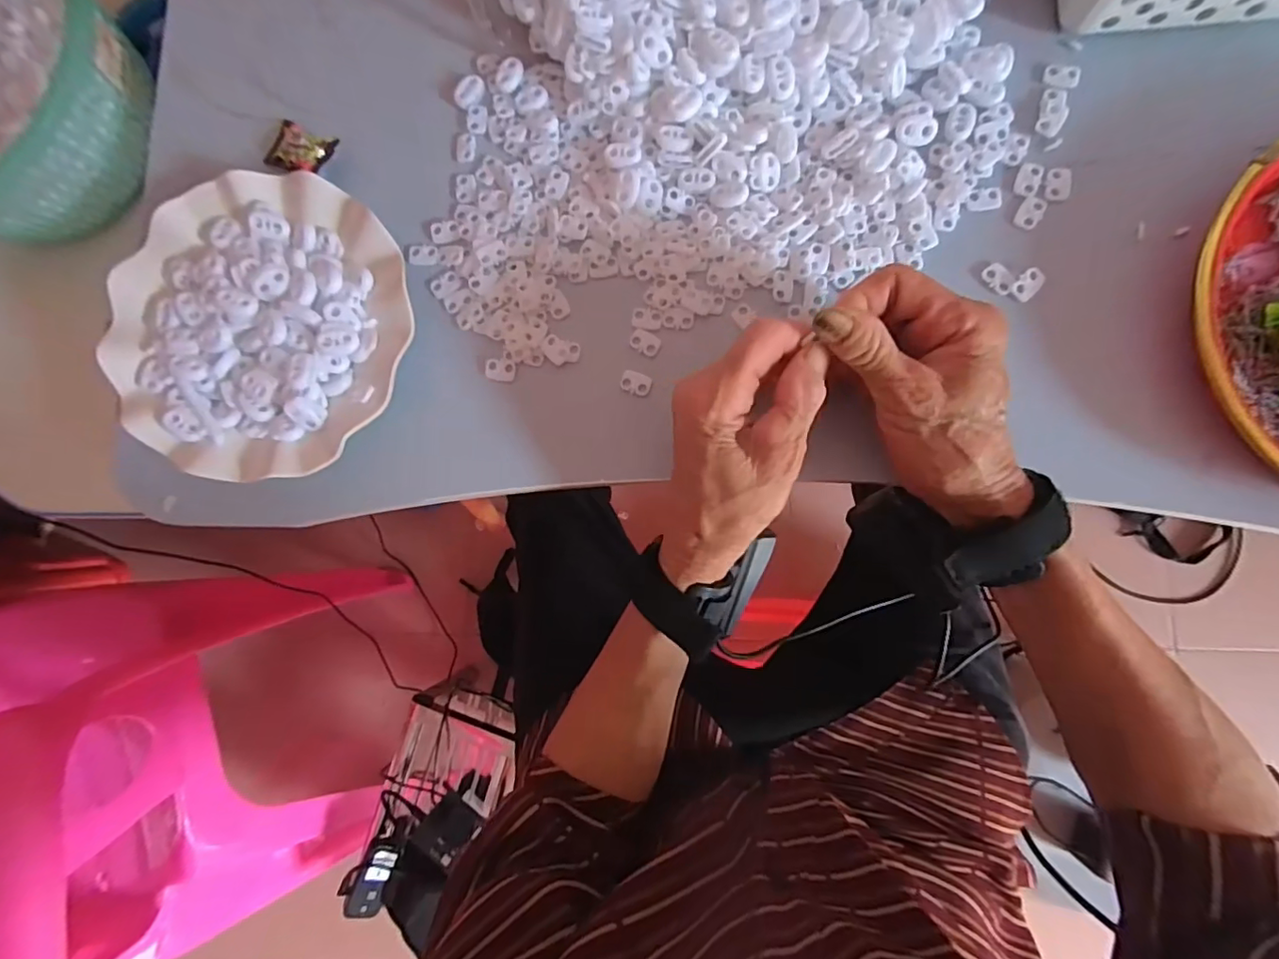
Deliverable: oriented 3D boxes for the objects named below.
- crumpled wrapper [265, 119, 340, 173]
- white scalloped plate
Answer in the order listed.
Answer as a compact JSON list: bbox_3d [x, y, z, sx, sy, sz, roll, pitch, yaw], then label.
[{"bbox_3d":[-0.218,-0.211,0.353,0.051,0.014,0.031,27,88,9],"label":"crumpled wrapper"},{"bbox_3d":[-0.227,-0.093,0.334,0.180,0.034,0.176,-1,84,7],"label":"white scalloped plate"}]

